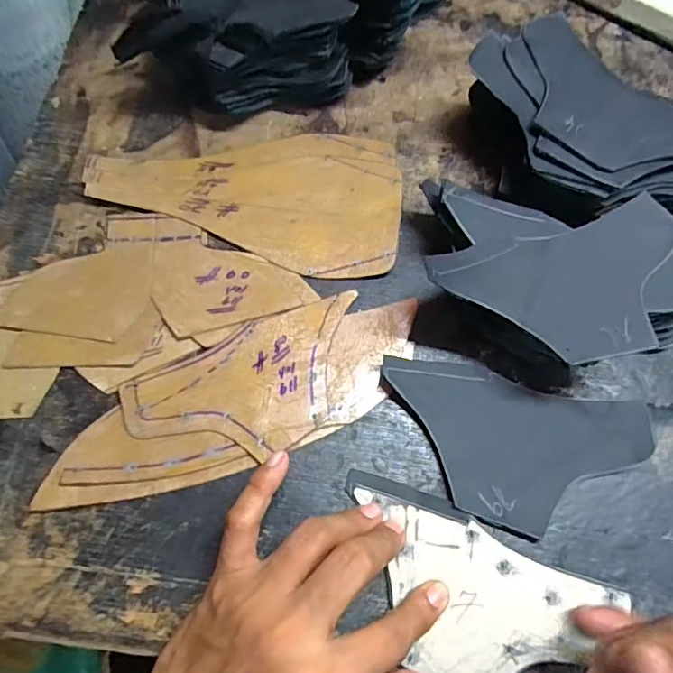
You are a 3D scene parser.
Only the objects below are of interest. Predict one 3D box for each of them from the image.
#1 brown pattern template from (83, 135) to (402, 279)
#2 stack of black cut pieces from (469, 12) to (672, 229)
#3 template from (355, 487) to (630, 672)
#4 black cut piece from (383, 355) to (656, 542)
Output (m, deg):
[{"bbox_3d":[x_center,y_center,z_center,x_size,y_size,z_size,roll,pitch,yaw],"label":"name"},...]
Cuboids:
[{"bbox_3d":[-0.059,-0.103,0.340,0.206,0.005,0.107,11,70,3],"label":"brown pattern template"},{"bbox_3d":[0.159,-0.130,0.324,0.146,0.063,0.130,-3,70,-2],"label":"stack of black cut pieces"},{"bbox_3d":[0.065,0.136,0.250,0.130,0.005,0.076,24,71,8],"label":"template"},{"bbox_3d":[0.095,0.062,0.278,0.145,0.012,0.081,14,70,4],"label":"black cut piece"}]

